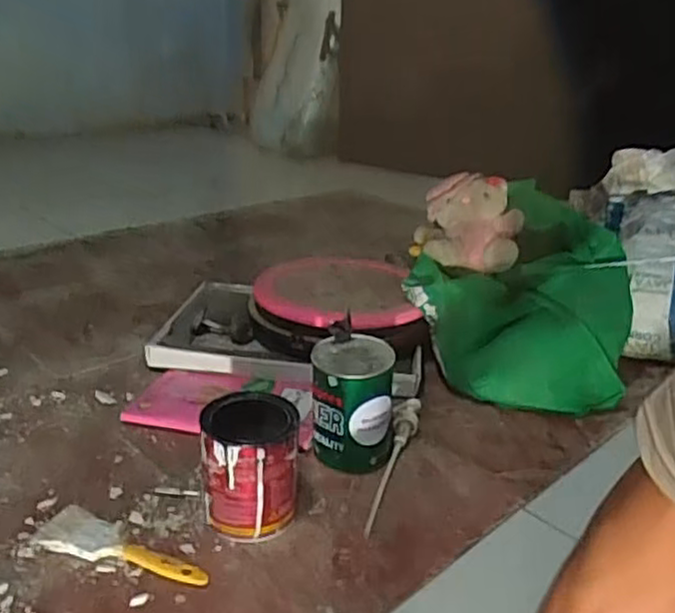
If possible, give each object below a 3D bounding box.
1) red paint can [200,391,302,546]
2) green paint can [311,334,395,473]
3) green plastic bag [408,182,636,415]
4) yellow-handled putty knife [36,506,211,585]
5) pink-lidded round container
[{"bbox_3d":[-0.096,0.169,0.762,0.102,0.124,0.120,0,24,-10],"label":"red paint can"},{"bbox_3d":[0.019,0.122,0.855,0.103,0.146,0.090,5,23,3],"label":"green paint can"},{"bbox_3d":[0.281,-0.009,1.056,0.326,0.254,0.254,11,24,17],"label":"green plastic bag"},{"bbox_3d":[-0.214,0.244,0.703,0.183,0.015,0.050,10,24,14],"label":"yellow-handled putty knife"},{"bbox_3d":[0.022,0.008,1.105,0.277,0.092,0.271,3,23,-1],"label":"pink-lidded round container"}]

